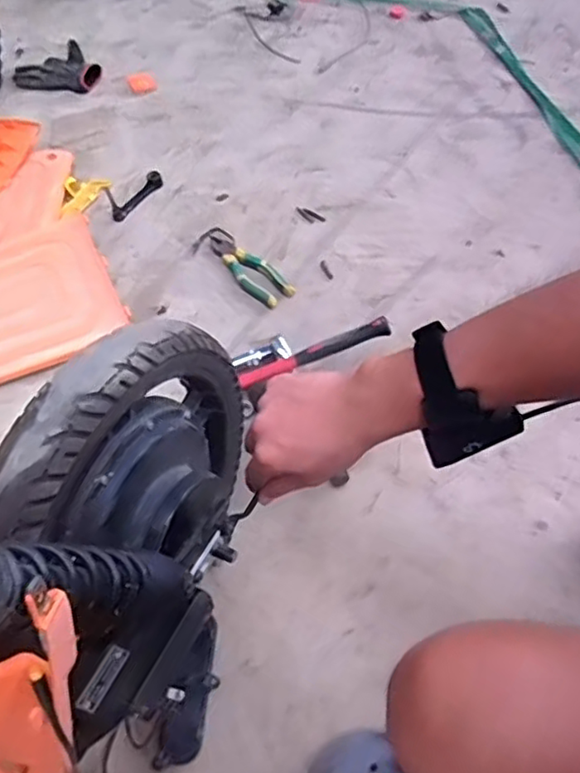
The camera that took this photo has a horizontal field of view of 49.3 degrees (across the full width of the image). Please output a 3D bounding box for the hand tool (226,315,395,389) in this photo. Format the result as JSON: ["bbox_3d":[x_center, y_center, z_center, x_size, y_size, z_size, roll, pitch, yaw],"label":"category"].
[{"bbox_3d":[0.029,-0.053,0.885,0.221,0.027,0.069,-16,58,14],"label":"hand tool"}]

